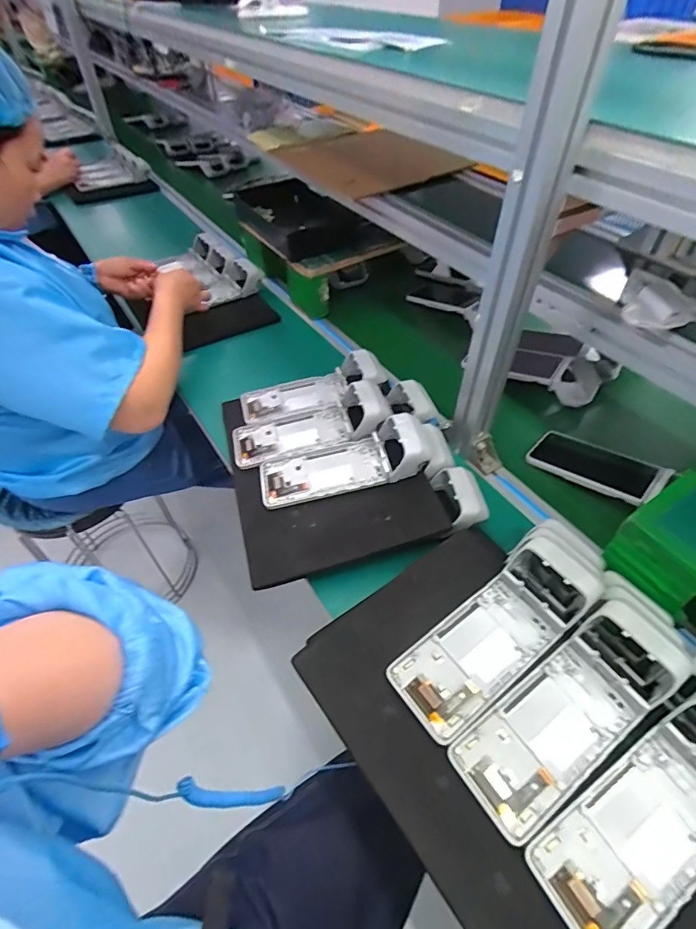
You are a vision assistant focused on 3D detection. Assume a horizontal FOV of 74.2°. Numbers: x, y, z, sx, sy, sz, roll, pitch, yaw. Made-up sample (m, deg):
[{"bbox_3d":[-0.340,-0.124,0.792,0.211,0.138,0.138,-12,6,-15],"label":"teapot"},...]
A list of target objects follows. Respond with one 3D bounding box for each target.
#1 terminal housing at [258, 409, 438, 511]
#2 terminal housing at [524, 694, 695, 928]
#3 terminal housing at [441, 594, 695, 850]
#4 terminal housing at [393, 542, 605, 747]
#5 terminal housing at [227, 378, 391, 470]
[{"bbox_3d":[-0.007,-0.010,0.621,0.225,0.073,0.086,-11,44,-5],"label":"terminal housing"},{"bbox_3d":[0.252,0.272,0.363,0.228,0.060,0.086,-24,46,-18],"label":"terminal housing"},{"bbox_3d":[0.203,0.214,0.411,0.233,0.057,0.084,-27,47,-20],"label":"terminal housing"},{"bbox_3d":[0.151,0.158,0.456,0.235,0.055,0.090,-30,48,-23],"label":"terminal housing"},{"bbox_3d":[-0.059,-0.065,0.674,0.225,0.059,0.092,-11,44,-6],"label":"terminal housing"}]

